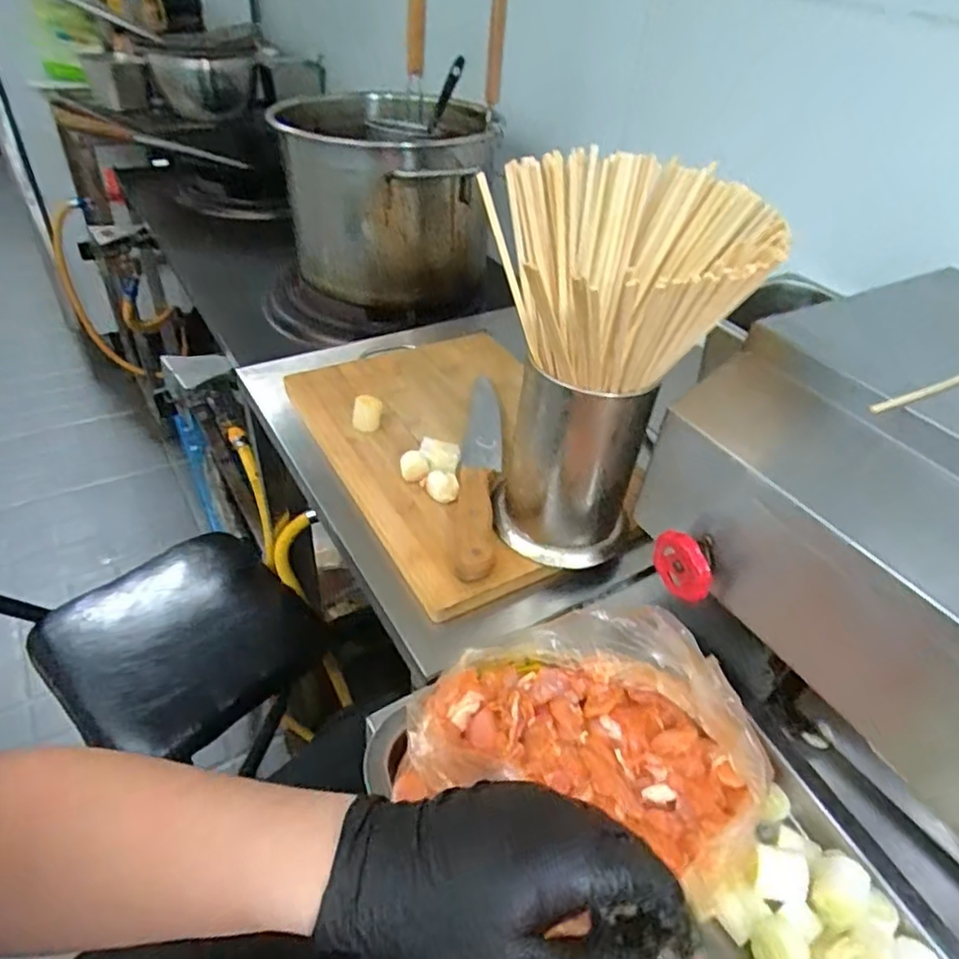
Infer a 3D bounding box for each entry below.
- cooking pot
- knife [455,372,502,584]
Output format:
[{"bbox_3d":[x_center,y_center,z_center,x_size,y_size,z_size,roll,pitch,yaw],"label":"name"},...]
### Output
[{"bbox_3d":[-0.134,-0.401,0.939,0.277,0.228,0.304,-6,43,-11],"label":"cooking pot"},{"bbox_3d":[0.002,-0.016,0.579,0.036,0.020,0.254,4,42,-1],"label":"knife"}]

